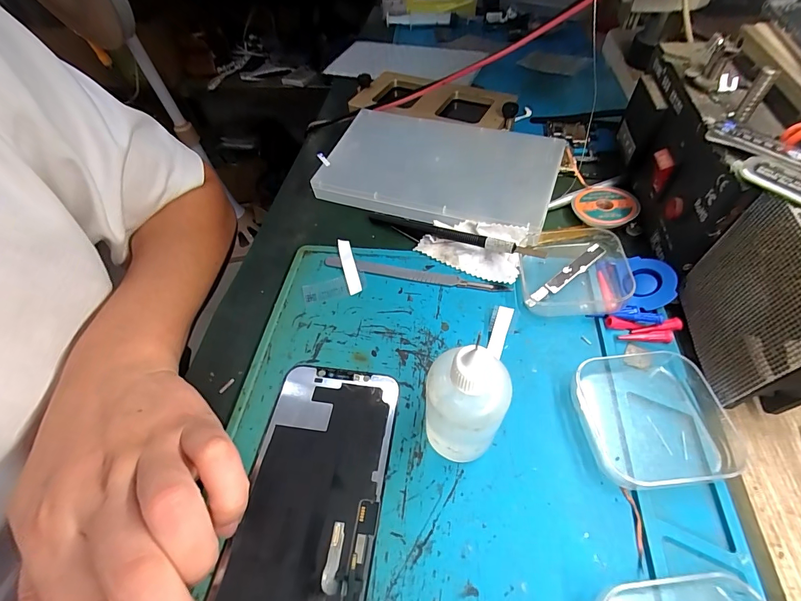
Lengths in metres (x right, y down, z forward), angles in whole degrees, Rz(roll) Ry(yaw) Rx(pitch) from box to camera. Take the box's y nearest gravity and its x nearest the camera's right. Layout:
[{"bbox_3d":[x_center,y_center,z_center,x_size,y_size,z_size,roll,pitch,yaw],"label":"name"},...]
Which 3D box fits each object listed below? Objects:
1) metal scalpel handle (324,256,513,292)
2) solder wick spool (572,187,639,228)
[{"bbox_3d":[0.008,-0.018,0.264,0.129,0.004,0.011,10,55,12],"label":"metal scalpel handle"},{"bbox_3d":[0.150,-0.070,0.280,0.041,0.012,0.040,-2,53,3],"label":"solder wick spool"}]

